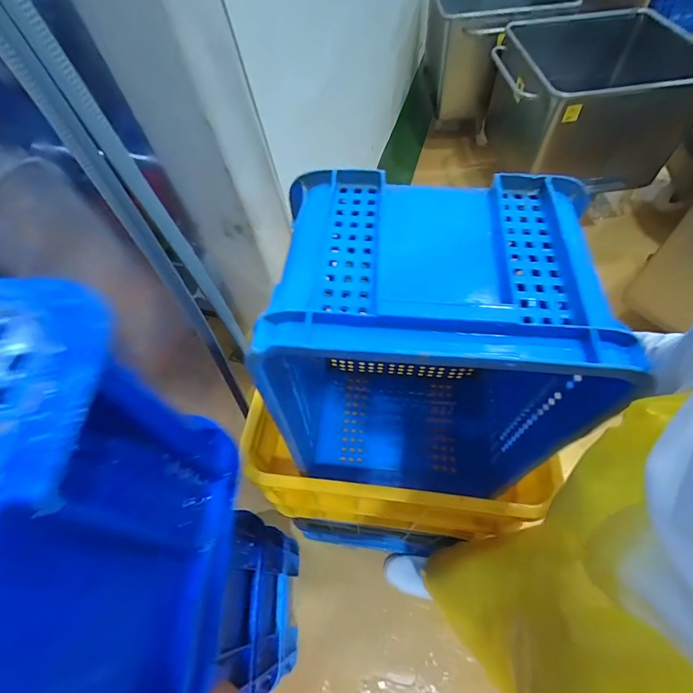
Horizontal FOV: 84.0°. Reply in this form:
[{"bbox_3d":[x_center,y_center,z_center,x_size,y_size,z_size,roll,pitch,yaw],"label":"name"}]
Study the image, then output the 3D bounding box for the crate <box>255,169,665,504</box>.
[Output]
[{"bbox_3d":[0.077,0.050,0.583,0.344,0.527,0.256,9,57,2],"label":"crate"}]

